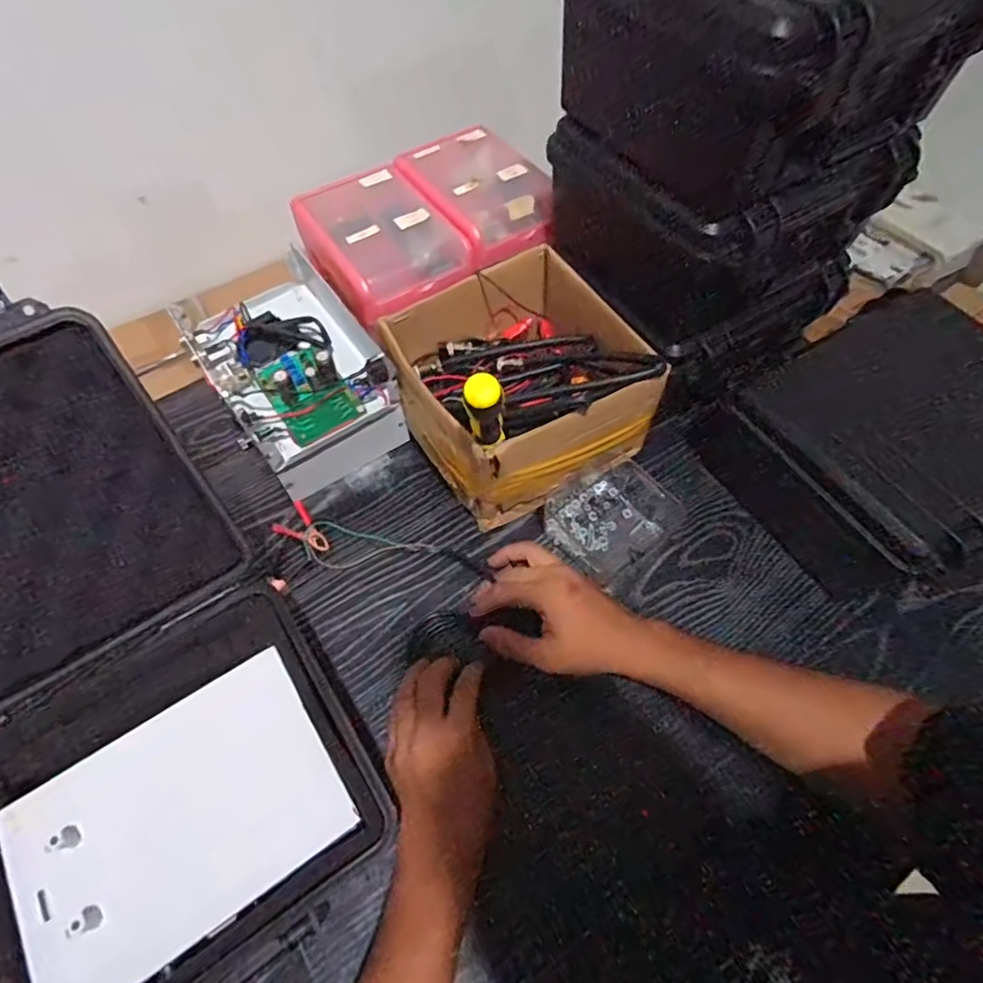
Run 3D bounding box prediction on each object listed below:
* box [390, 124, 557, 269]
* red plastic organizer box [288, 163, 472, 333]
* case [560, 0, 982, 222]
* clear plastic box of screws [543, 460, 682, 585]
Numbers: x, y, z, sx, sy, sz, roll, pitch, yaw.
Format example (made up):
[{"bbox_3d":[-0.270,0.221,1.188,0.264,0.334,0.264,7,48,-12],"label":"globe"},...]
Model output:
[{"bbox_3d":[-0.012,-0.338,0.643,0.135,0.046,0.188,-28,63,-15],"label":"box"},{"bbox_3d":[-0.119,-0.270,0.603,0.140,0.041,0.188,-29,63,-16],"label":"red plastic organizer box"},{"bbox_3d":[0.202,-0.334,0.437,0.217,0.146,0.214,-28,63,-15],"label":"case"},{"bbox_3d":[0.120,0.023,0.575,0.119,0.022,0.100,-36,66,-19],"label":"clear plastic box of screws"}]

